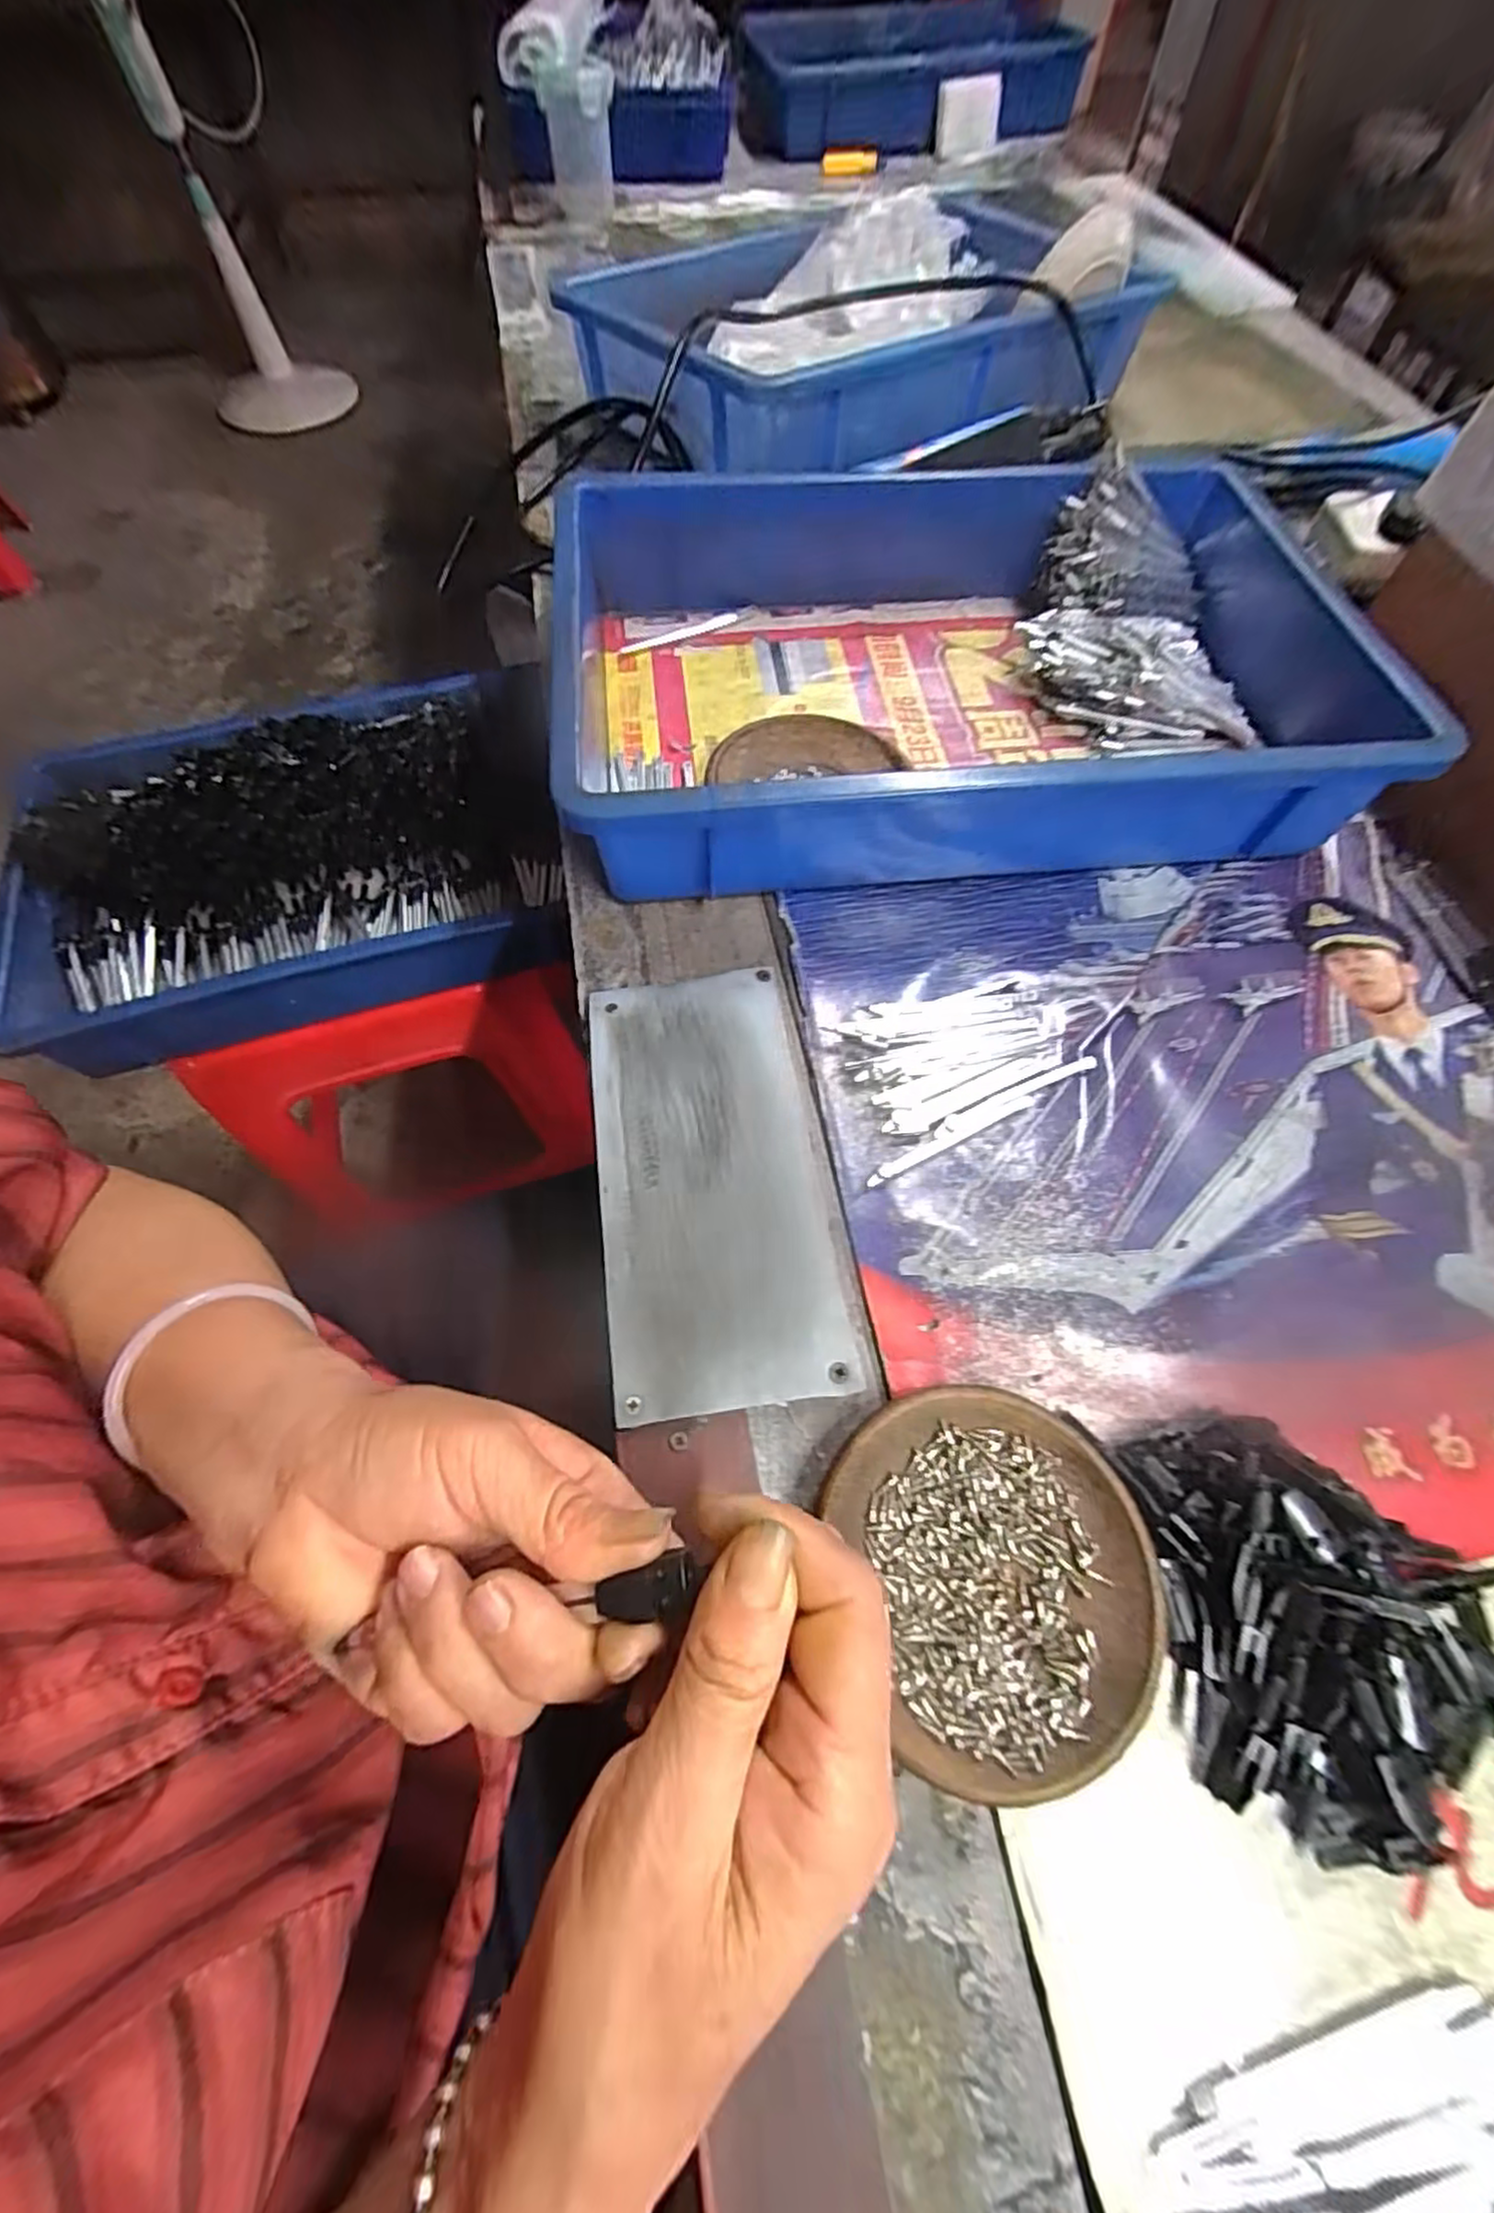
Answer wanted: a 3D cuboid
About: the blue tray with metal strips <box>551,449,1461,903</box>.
[{"bbox_3d":[0.131,-0.258,0.424,0.450,0.080,0.284,-5,64,-4],"label":"blue tray with metal strips"}]

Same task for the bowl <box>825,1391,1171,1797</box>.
[{"bbox_3d":[0.087,0.159,0.249,0.100,0.015,0.112,-18,66,-10],"label":"bowl"}]

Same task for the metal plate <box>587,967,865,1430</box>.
[{"bbox_3d":[-0.017,0.027,0.314,0.094,0.005,0.196,-7,65,-6],"label":"metal plate"}]

